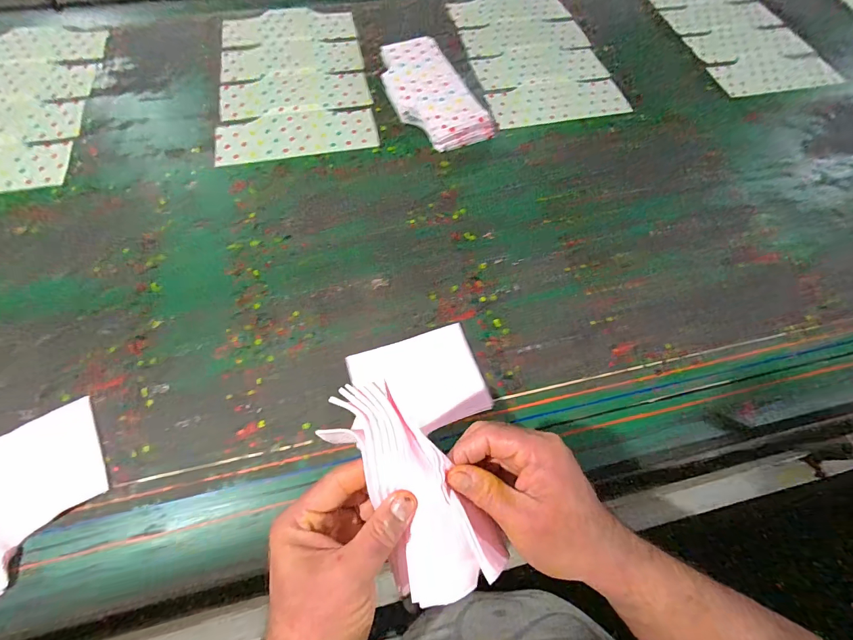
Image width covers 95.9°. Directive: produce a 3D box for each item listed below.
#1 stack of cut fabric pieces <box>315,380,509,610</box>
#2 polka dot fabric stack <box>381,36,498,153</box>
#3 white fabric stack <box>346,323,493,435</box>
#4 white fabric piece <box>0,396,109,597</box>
[{"bbox_3d":[-0.014,0.117,0.272,0.068,0.036,0.156,-29,81,-17],"label":"stack of cut fabric pieces"},{"bbox_3d":[0.001,-0.446,0.746,0.152,0.038,0.311,-22,66,-13],"label":"polka dot fabric stack"},{"bbox_3d":[-0.008,0.081,0.504,0.157,0.012,0.126,-18,67,-11],"label":"white fabric stack"},{"bbox_3d":[-0.431,0.187,0.407,0.152,0.024,0.147,-31,68,-17],"label":"white fabric piece"}]

